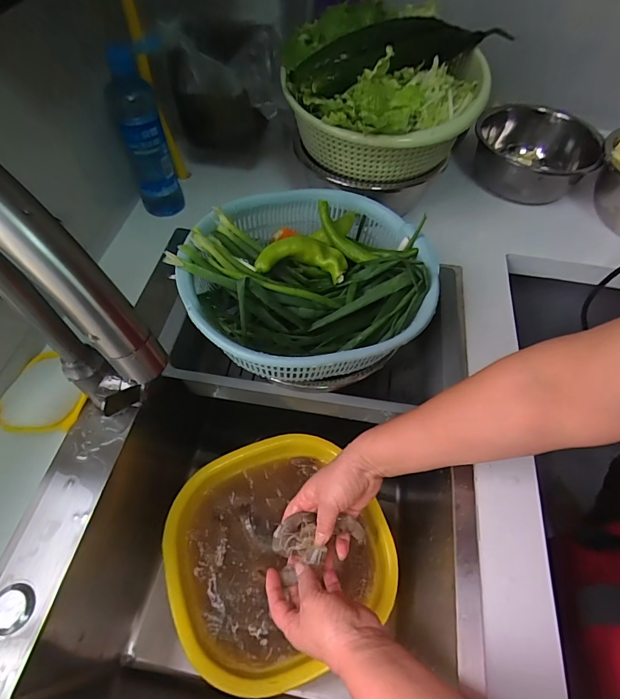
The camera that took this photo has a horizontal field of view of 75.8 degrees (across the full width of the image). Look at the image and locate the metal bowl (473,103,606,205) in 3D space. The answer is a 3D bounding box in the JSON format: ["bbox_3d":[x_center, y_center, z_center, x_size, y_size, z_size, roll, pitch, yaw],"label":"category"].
[{"bbox_3d":[0.378,-0.333,0.686,0.185,0.084,0.185,1,57,-1],"label":"metal bowl"}]

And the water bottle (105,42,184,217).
[{"bbox_3d":[-0.238,-0.296,0.573,0.067,0.214,0.053,-15,59,-11],"label":"water bottle"}]

